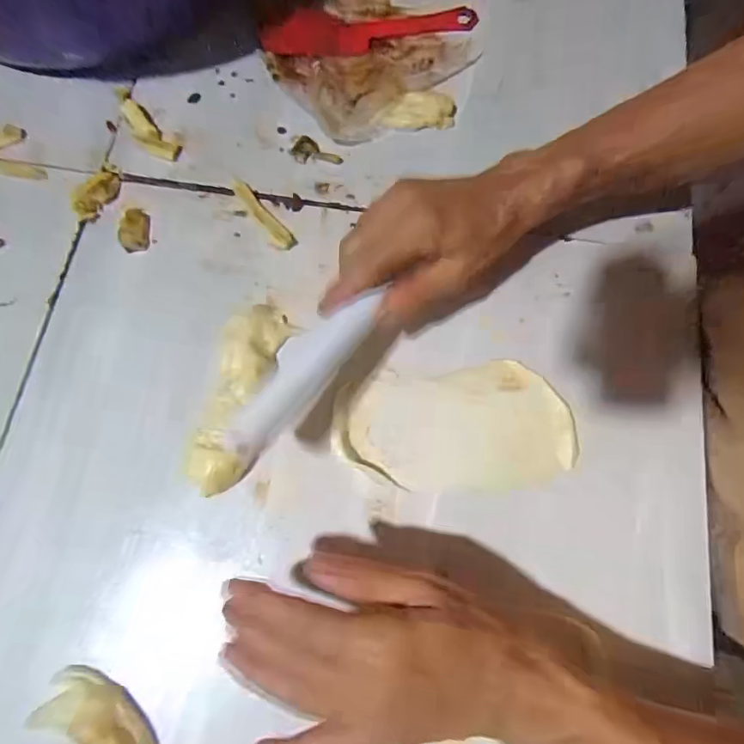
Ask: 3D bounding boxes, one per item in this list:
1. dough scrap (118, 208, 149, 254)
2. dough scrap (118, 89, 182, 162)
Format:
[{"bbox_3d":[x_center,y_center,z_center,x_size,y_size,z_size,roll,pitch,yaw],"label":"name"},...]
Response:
[{"bbox_3d":[-0.191,-0.116,0.386,0.020,0.012,0.039,-7,74,-3],"label":"dough scrap"},{"bbox_3d":[-0.195,-0.208,0.405,0.024,0.013,0.082,-42,79,-12],"label":"dough scrap"}]

